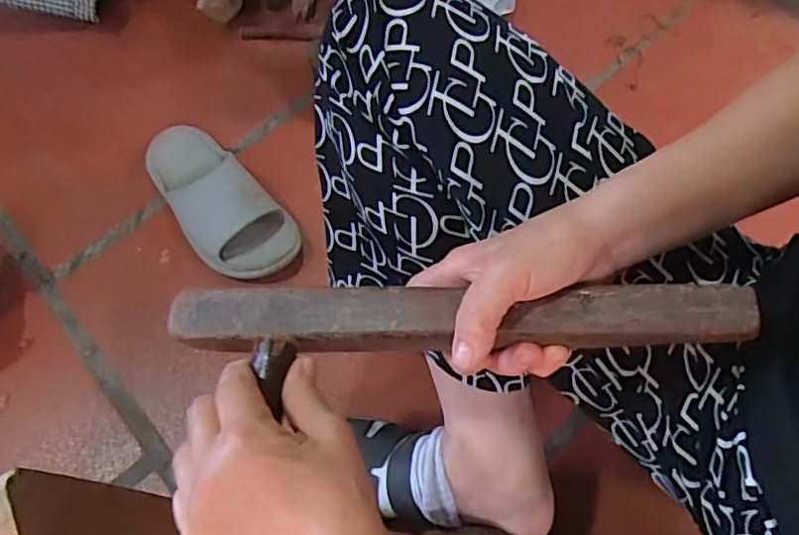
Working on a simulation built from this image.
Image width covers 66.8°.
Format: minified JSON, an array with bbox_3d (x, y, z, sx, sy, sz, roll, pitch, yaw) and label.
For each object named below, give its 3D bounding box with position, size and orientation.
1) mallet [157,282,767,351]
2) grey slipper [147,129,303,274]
[{"bbox_3d":[0.015,0.027,0.337,0.322,0.021,0.036,-2,59,15],"label":"mallet"},{"bbox_3d":[-0.208,-0.081,0.689,0.104,0.066,0.231,-35,66,-15],"label":"grey slipper"}]

